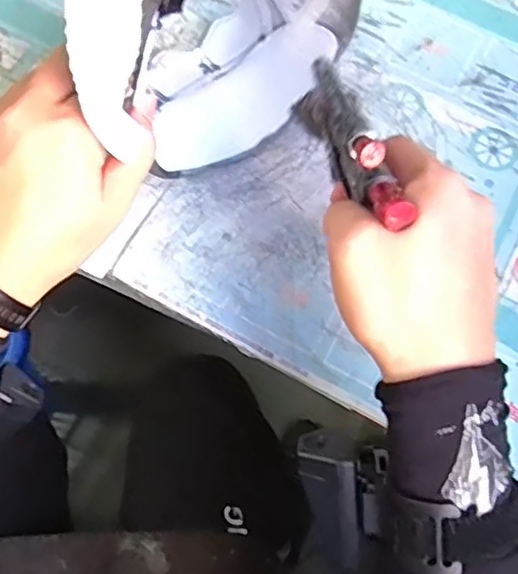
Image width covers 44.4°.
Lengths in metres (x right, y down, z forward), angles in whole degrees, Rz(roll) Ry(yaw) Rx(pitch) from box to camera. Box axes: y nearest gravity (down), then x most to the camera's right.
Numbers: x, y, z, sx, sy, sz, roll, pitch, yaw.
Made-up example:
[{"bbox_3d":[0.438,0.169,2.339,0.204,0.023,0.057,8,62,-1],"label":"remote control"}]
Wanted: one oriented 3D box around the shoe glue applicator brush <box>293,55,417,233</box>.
[{"bbox_3d":[0.042,-0.070,0.299,0.027,0.028,0.099,-14,54,-8],"label":"shoe glue applicator brush"}]

